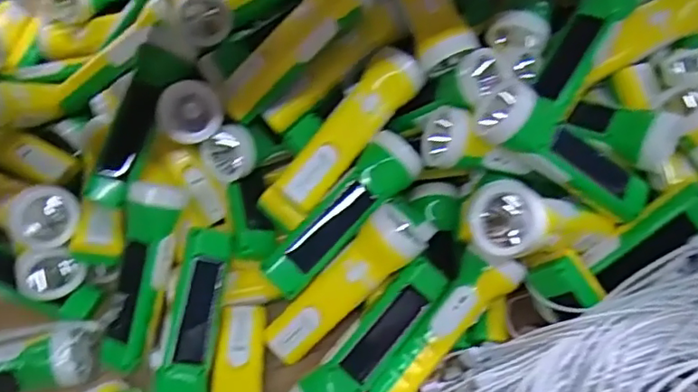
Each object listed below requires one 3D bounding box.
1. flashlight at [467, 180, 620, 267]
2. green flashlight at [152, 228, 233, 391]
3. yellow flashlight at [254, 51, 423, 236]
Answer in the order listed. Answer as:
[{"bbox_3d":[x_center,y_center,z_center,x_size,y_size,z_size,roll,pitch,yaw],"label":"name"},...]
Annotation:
[{"bbox_3d":[0.167,0.029,0.459,0.160,0.051,0.052,12,52,-33],"label":"flashlight"},{"bbox_3d":[-0.134,0.111,0.496,0.039,0.036,0.164,7,77,3],"label":"green flashlight"},{"bbox_3d":[-0.005,-0.052,0.517,0.047,0.038,0.187,39,87,21],"label":"yellow flashlight"}]

